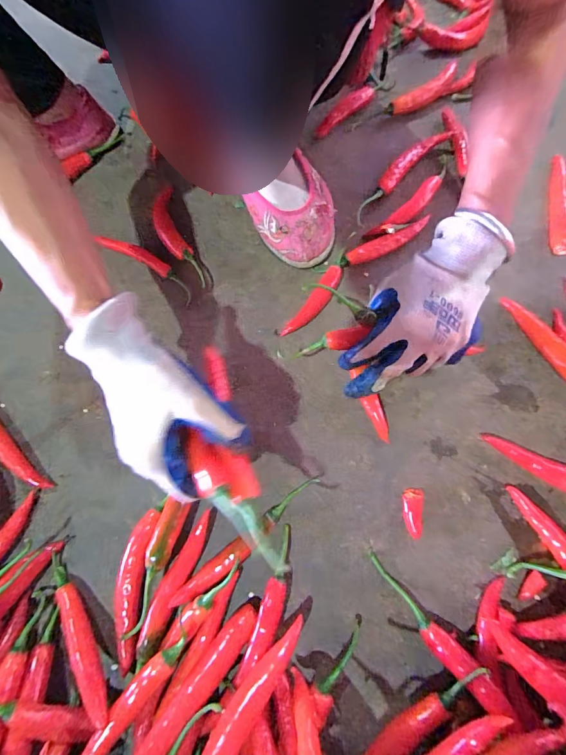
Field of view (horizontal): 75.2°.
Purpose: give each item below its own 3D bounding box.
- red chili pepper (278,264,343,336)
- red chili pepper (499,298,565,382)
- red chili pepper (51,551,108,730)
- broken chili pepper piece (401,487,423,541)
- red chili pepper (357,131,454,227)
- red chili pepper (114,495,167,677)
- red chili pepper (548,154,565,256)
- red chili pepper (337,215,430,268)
[{"bbox_3d":[0.034,-0.082,0.406,0.022,0.016,0.096,35,76,13],"label":"red chili pepper"},{"bbox_3d":[0.274,-0.032,0.374,0.021,0.019,0.134,-28,72,-7],"label":"red chili pepper"},{"bbox_3d":[-0.170,0.208,0.299,0.021,0.013,0.134,-37,57,-10],"label":"red chili pepper"},{"bbox_3d":[0.115,0.121,0.332,0.018,0.011,0.042,9,72,5],"label":"broken chili pepper piece"},{"bbox_3d":[0.142,-0.250,0.455,0.028,0.017,0.174,41,77,14],"label":"red chili pepper"},{"bbox_3d":[-0.128,0.173,0.320,0.027,0.020,0.129,7,72,5],"label":"red chili pepper"},{"bbox_3d":[0.322,-0.200,0.430,0.021,0.020,0.134,10,72,6],"label":"red chili pepper"},{"bbox_3d":[0.117,-0.158,0.424,0.119,0.013,0.025,-21,72,-5],"label":"red chili pepper"}]

